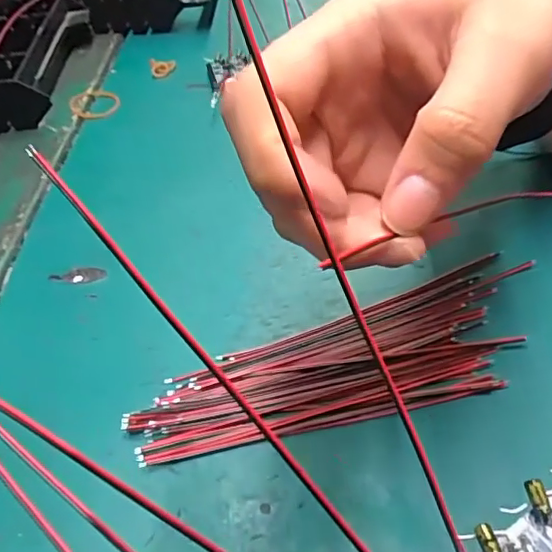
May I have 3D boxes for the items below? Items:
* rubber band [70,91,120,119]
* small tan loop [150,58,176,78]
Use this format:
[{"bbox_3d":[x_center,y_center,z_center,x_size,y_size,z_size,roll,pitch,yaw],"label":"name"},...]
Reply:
[{"bbox_3d":[-0.120,-0.116,0.370,0.031,0.006,0.031,-17,47,-6],"label":"rubber band"},{"bbox_3d":[-0.080,-0.149,0.398,0.017,0.008,0.019,-14,46,-4],"label":"small tan loop"}]

